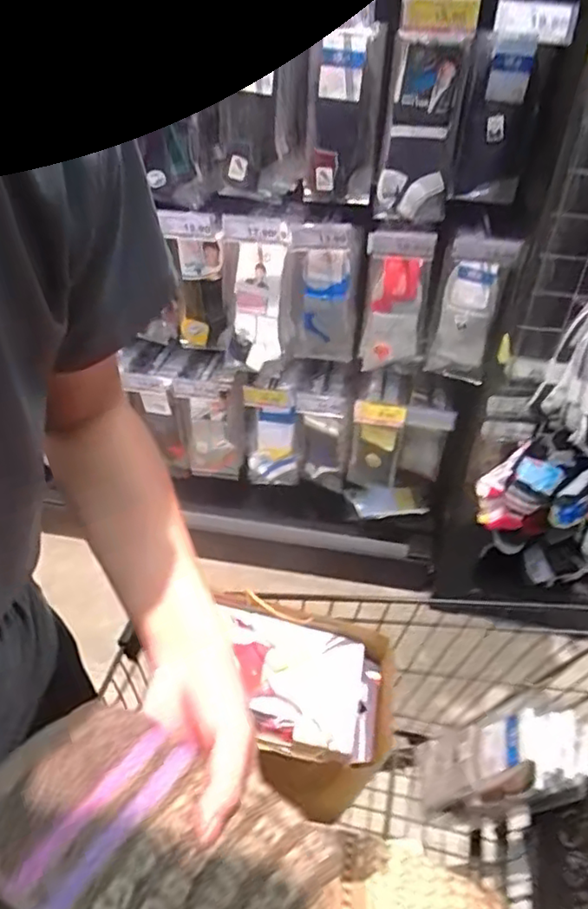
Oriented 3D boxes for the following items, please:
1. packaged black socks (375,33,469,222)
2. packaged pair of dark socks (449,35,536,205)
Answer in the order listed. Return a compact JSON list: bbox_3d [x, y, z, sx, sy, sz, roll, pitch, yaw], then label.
[{"bbox_3d":[0.197,-0.493,0.973,0.108,0.250,0.073,14,42,13],"label":"packaged black socks"},{"bbox_3d":[0.331,-0.530,1.012,0.107,0.227,0.052,14,43,14],"label":"packaged pair of dark socks"}]

